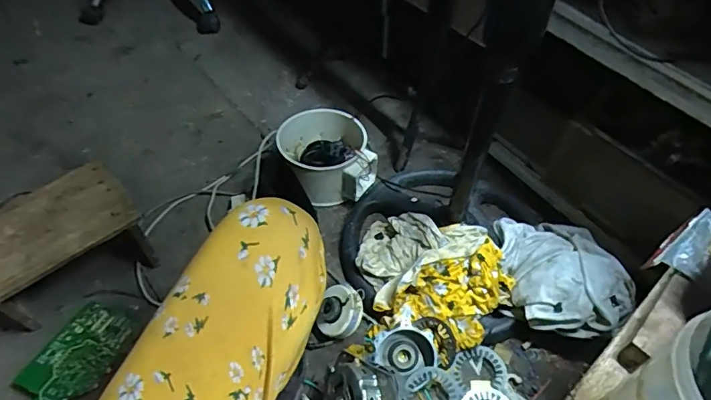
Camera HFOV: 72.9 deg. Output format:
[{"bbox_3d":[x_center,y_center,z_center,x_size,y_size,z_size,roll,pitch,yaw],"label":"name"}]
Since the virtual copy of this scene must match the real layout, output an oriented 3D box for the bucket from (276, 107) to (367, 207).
[{"bbox_3d":[-0.074,-0.093,1.098,0.182,0.133,0.180,1,51,-1],"label":"bucket"}]

